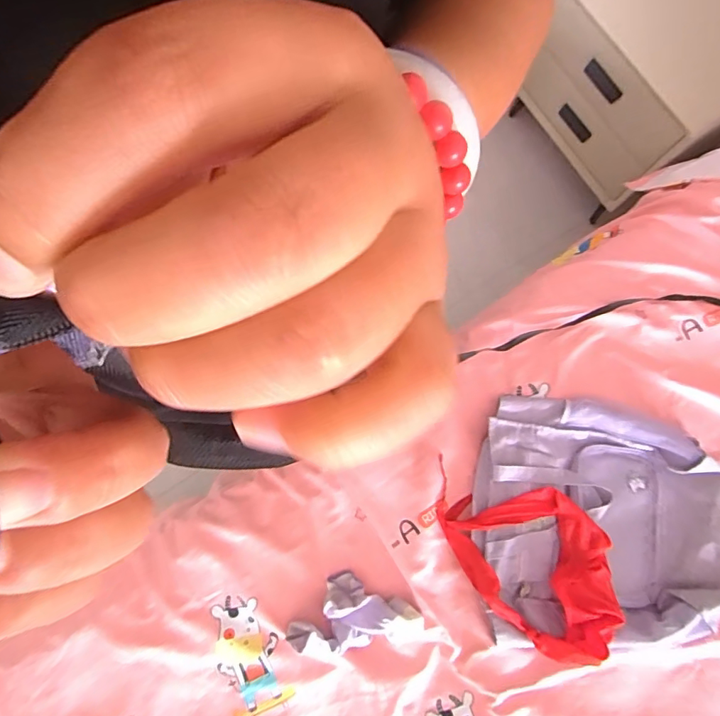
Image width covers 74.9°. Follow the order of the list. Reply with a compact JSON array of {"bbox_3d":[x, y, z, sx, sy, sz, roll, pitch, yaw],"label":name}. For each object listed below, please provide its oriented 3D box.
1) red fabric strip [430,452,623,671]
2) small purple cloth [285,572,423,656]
[{"bbox_3d":[0.244,0.275,0.675,0.279,0.078,0.187,40,83,7],"label":"red fabric strip"},{"bbox_3d":[-0.014,0.368,0.676,0.191,0.039,0.102,-11,80,-1],"label":"small purple cloth"}]

